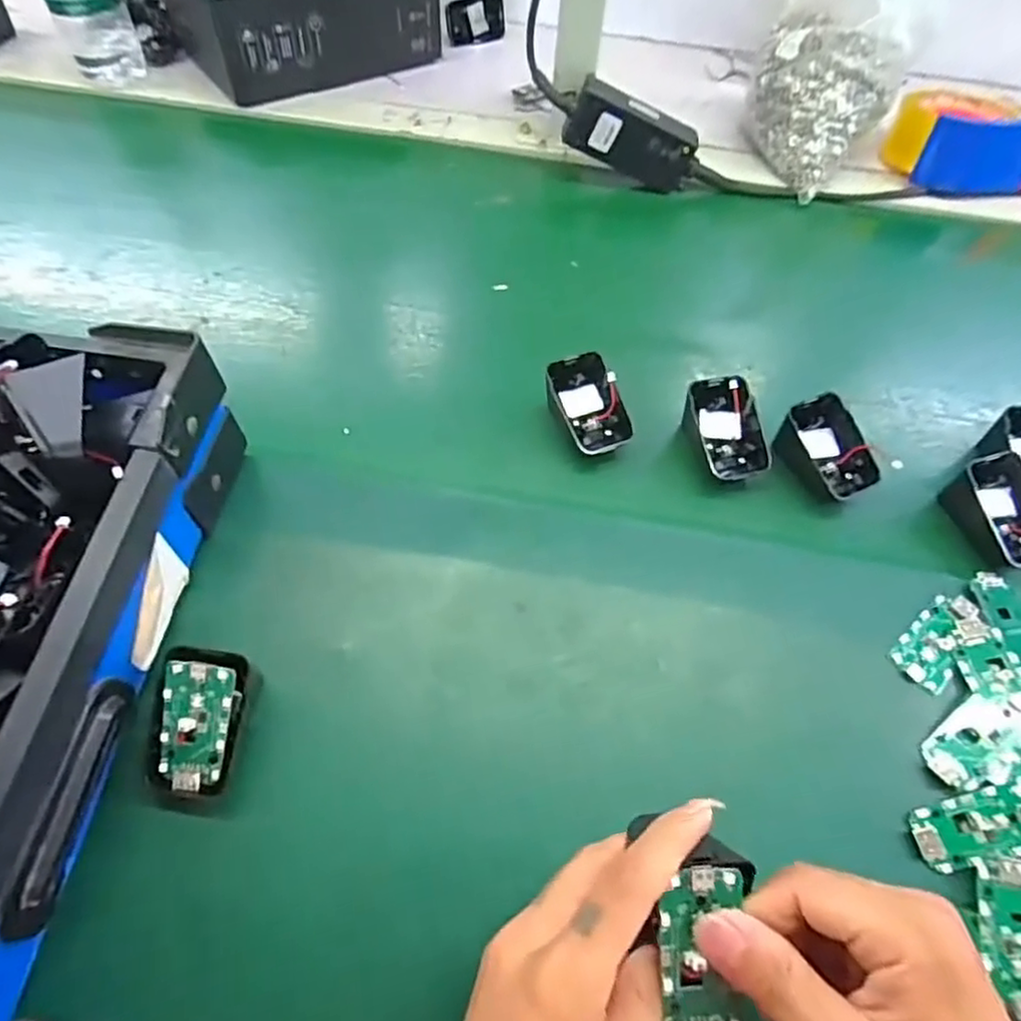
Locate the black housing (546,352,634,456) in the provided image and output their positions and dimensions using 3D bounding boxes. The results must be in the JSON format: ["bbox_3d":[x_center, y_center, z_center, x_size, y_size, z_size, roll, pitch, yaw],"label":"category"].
[{"bbox_3d":[0.053,-0.070,0.436,0.046,0.044,0.065,-17,61,-13],"label":"black housing"}]

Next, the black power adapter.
[{"bbox_3d":[0.111,-0.333,0.576,0.119,0.052,0.025,19,57,-15],"label":"black power adapter"}]

